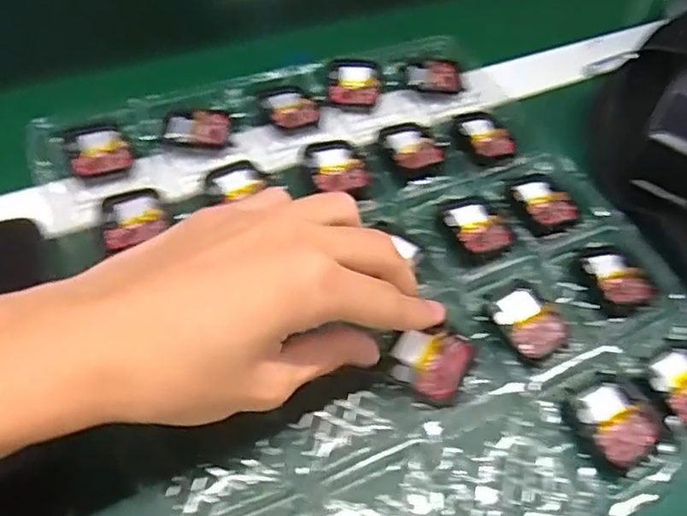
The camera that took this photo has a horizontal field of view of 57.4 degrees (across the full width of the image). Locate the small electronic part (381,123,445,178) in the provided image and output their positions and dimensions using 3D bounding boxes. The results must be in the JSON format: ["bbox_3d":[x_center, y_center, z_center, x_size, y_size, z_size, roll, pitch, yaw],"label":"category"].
[{"bbox_3d":[0.044,-0.074,0.412,0.033,0.006,0.043,-21,58,-22],"label":"small electronic part"}]

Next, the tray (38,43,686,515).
[{"bbox_3d":[0.023,0.003,0.354,0.300,0.023,0.330,-20,59,-18],"label":"tray"}]

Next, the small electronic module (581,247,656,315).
[{"bbox_3d":[0.159,0.012,0.370,0.034,0.007,0.043,-18,57,-20],"label":"small electronic module"}]

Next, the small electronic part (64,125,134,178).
[{"bbox_3d":[-0.147,-0.065,0.377,0.034,0.004,0.039,-16,57,-19],"label":"small electronic part"}]

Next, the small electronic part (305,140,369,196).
[{"bbox_3d":[-0.004,-0.057,0.392,0.034,0.005,0.044,-8,54,-14],"label":"small electronic part"}]

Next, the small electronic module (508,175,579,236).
[{"bbox_3d":[0.127,-0.036,0.398,0.034,0.006,0.046,-10,55,-16],"label":"small electronic module"}]

